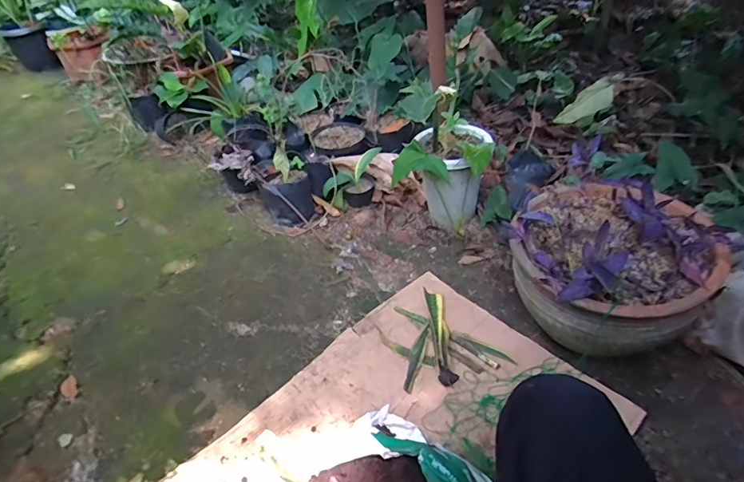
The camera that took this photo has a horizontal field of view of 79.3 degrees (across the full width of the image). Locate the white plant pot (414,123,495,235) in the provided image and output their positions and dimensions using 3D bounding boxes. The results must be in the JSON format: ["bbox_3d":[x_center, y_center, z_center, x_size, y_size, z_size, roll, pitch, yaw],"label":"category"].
[{"bbox_3d":[0.214,-0.163,1.146,0.164,0.219,0.217,-10,43,-4],"label":"white plant pot"}]

